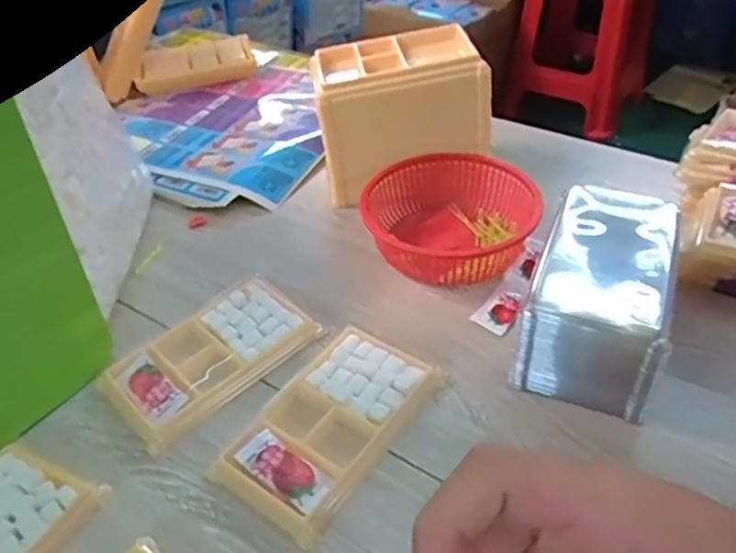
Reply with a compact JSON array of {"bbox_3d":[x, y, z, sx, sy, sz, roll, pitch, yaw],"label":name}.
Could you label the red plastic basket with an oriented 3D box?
[{"bbox_3d":[0.068,-0.045,0.506,0.127,0.043,0.136,21,46,24],"label":"red plastic basket"}]

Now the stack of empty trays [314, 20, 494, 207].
[{"bbox_3d":[0.027,-0.142,0.558,0.144,0.115,0.086,-7,41,-5],"label":"stack of empty trays"}]

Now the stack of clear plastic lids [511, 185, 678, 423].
[{"bbox_3d":[0.151,0.010,0.410,0.077,0.084,0.143,15,44,19],"label":"stack of clear plastic lids"}]

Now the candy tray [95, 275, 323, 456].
[{"bbox_3d":[-0.107,0.054,0.432,0.076,0.015,0.136,32,52,33],"label":"candy tray"}]

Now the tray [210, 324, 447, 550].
[{"bbox_3d":[-0.021,0.088,0.384,0.075,0.014,0.135,25,48,28],"label":"tray"}]

